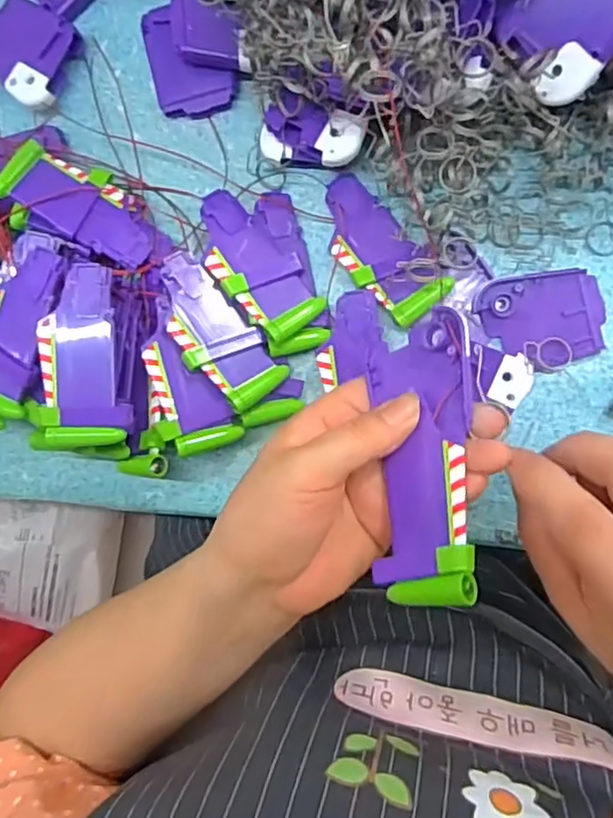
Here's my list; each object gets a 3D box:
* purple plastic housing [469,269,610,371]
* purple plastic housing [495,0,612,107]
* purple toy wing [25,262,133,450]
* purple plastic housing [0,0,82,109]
[{"bbox_3d":[0.127,-0.046,0.333,0.065,0.009,0.050,-5,93,8],"label":"purple plastic housing"},{"bbox_3d":[0.124,-0.178,0.277,0.051,0.017,0.062,53,128,4],"label":"purple plastic housing"},{"bbox_3d":[-0.117,-0.026,0.310,0.044,0.007,0.090,-4,91,-6],"label":"purple toy wing"},{"bbox_3d":[-0.166,-0.212,0.360,0.063,0.010,0.052,35,98,4],"label":"purple plastic housing"}]

